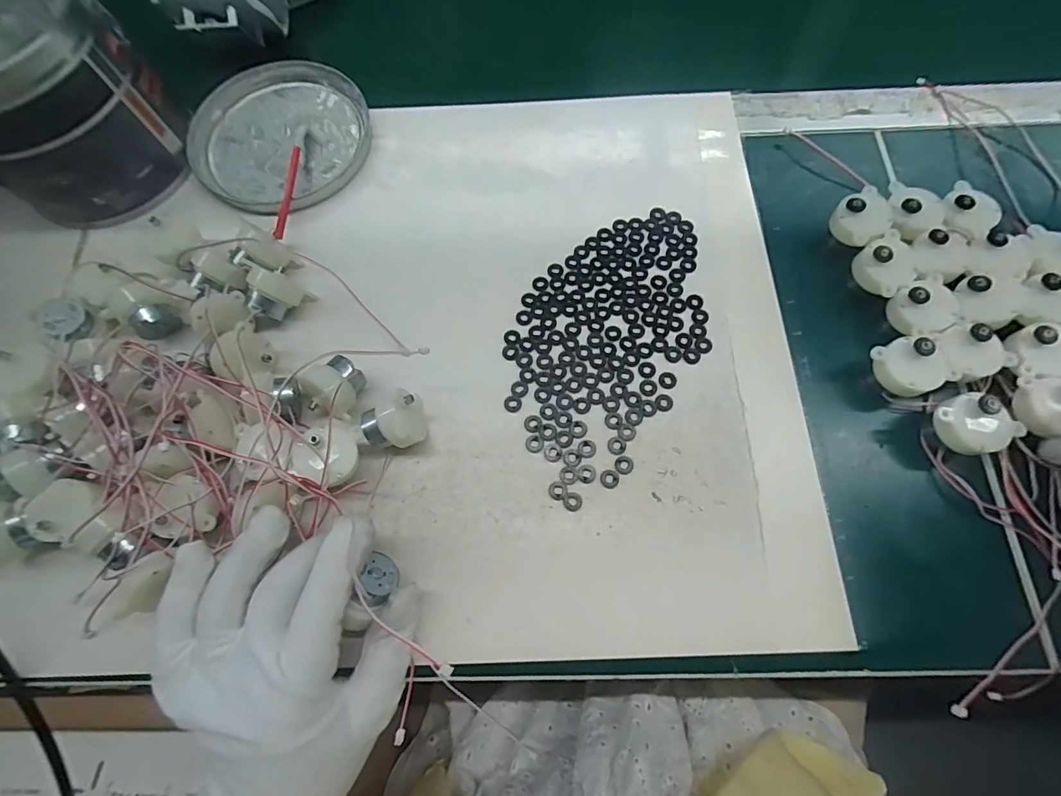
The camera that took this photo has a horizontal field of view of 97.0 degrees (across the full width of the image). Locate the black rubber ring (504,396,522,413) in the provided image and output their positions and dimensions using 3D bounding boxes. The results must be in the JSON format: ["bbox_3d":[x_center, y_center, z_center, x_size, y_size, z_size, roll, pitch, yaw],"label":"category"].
[{"bbox_3d":[-0.011,0.003,0.283,0.011,0.004,0.010,-1,72,2],"label":"black rubber ring"}]

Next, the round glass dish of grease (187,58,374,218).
[{"bbox_3d":[-0.186,-0.198,0.355,0.134,0.016,0.128,-1,72,2],"label":"round glass dish of grease"}]

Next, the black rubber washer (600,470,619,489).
[{"bbox_3d":[0.045,0.046,0.267,0.011,0.004,0.010,-1,72,2],"label":"black rubber washer"}]

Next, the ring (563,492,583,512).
[{"bbox_3d":[0.024,0.058,0.263,0.010,0.004,0.011,-1,72,2],"label":"ring"}]

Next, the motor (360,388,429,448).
[{"bbox_3d":[-0.078,0.014,0.266,0.031,0.034,0.030,-18,72,-3],"label":"motor"}]

